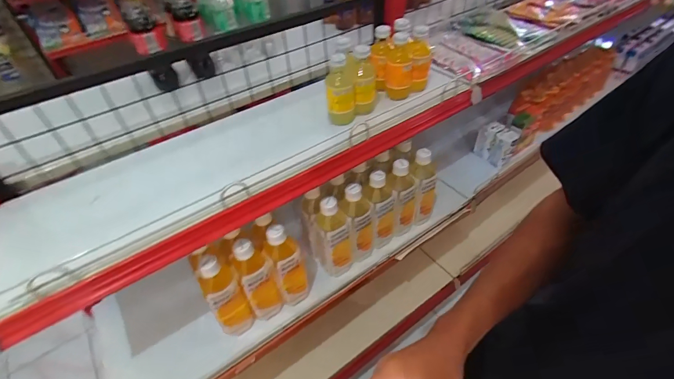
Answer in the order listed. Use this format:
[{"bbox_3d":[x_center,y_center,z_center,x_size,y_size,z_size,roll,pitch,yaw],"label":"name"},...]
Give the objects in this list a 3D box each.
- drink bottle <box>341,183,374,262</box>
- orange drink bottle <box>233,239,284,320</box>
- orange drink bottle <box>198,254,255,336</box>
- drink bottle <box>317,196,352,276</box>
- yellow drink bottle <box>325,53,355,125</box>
[{"bbox_3d":[0.045,0.071,0.727,0.069,0.195,0.065,-1,44,4],"label":"drink bottle"},{"bbox_3d":[-0.150,0.167,0.643,0.062,0.188,0.053,-26,48,-21],"label":"orange drink bottle"},{"bbox_3d":[-0.200,0.193,0.622,0.068,0.184,0.055,-30,50,-24],"label":"orange drink bottle"},{"bbox_3d":[-0.004,0.095,0.706,0.058,0.205,0.059,-3,44,2],"label":"drink bottle"},{"bbox_3d":[0.006,-0.184,0.643,0.051,0.122,0.065,-4,44,1],"label":"yellow drink bottle"}]

